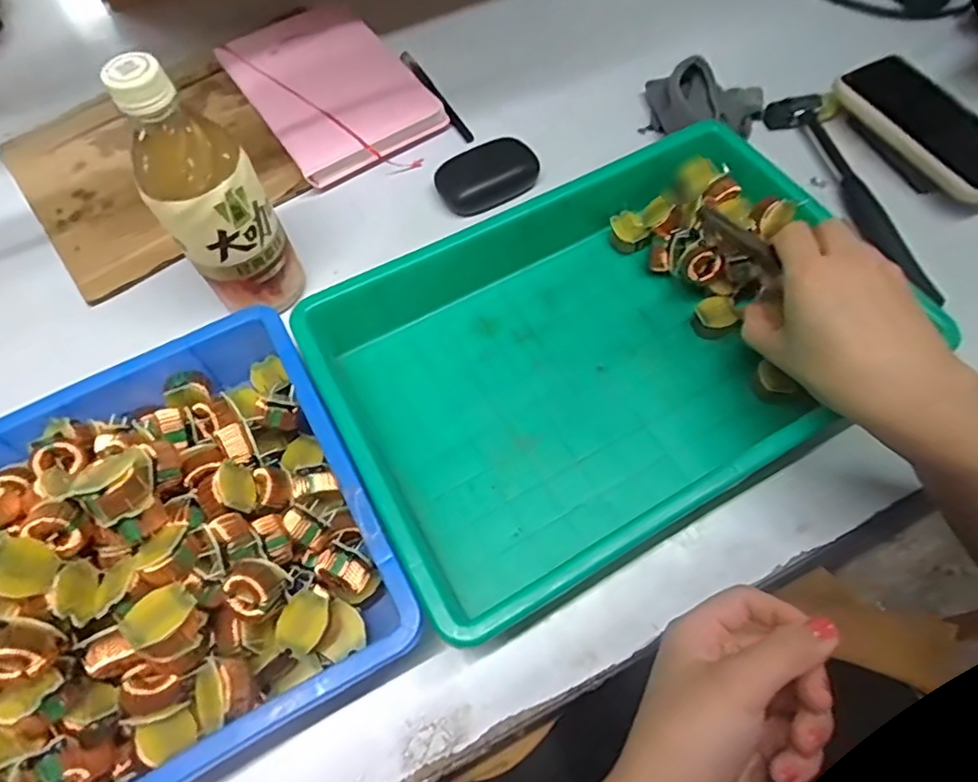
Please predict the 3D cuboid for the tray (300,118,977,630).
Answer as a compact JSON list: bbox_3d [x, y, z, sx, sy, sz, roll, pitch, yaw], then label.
[{"bbox_3d":[0.082,-0.038,0.391,0.365,0.061,0.248,-29,67,-12],"label":"tray"}]

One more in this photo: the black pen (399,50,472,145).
[{"bbox_3d":[-0.053,-0.292,0.552,0.014,0.015,0.133,-27,67,-12],"label":"black pen"}]

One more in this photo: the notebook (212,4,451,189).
[{"bbox_3d":[-0.153,-0.293,0.539,0.145,0.027,0.214,-32,68,-14],"label":"notebook"}]

